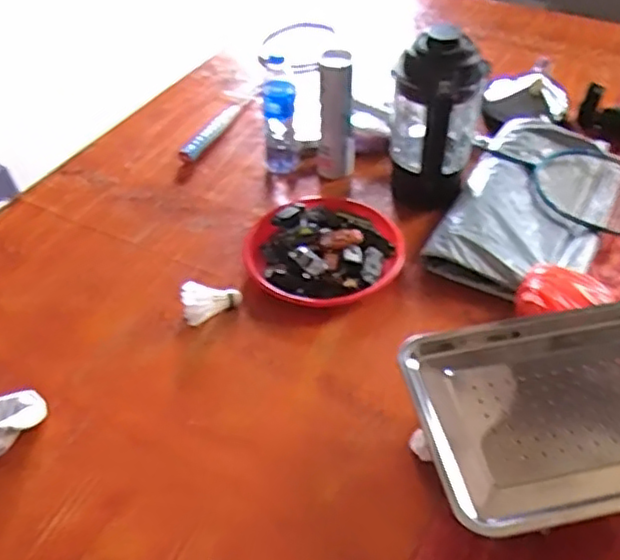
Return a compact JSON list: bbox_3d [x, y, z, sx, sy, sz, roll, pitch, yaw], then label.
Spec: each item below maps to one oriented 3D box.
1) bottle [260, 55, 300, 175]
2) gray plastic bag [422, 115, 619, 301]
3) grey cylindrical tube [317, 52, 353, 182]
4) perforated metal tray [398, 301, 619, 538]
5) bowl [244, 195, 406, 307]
[{"bbox_3d":[-0.055,-0.298,1.218,0.065,0.211,0.056,-6,45,-3],"label":"bottle"},{"bbox_3d":[0.387,-0.137,1.137,0.237,0.043,0.453,21,50,23],"label":"gray plastic bag"},{"bbox_3d":[0.044,-0.288,1.166,0.066,0.217,0.052,-3,45,0],"label":"grey cylindrical tube"},{"bbox_3d":[0.300,0.146,0.766,0.349,0.027,0.267,-10,45,-7],"label":"perforated metal tray"},{"bbox_3d":[0.018,-0.052,1.064,0.235,0.053,0.237,-2,45,2],"label":"bowl"}]

